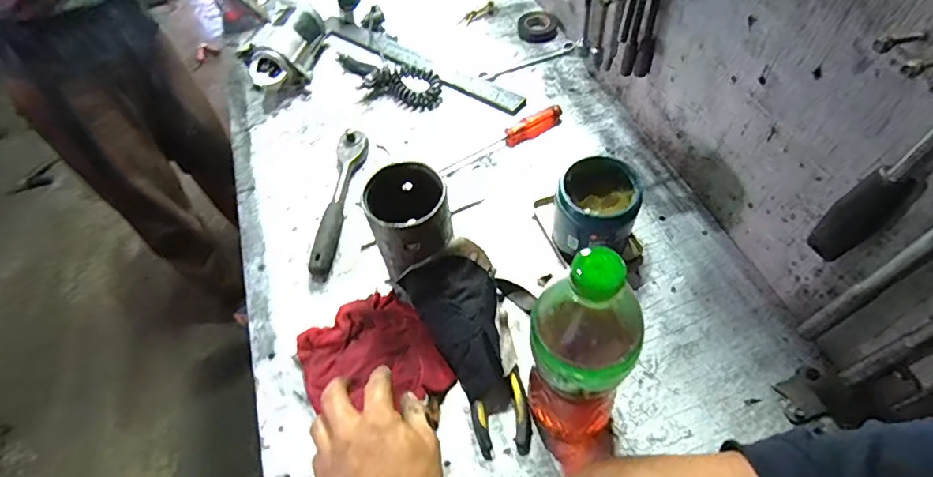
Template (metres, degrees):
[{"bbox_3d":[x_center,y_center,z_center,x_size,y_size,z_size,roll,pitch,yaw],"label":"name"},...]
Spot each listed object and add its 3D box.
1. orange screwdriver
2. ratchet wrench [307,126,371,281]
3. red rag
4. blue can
[{"bbox_3d":[0.055,-0.141,0.706,0.197,0.027,0.028,-27,59,-13],"label":"orange screwdriver"},{"bbox_3d":[-0.175,-0.054,0.668,0.039,0.031,0.236,4,57,6],"label":"ratchet wrench"},{"bbox_3d":[-0.106,0.127,0.528,0.139,0.033,0.136,-28,60,-14],"label":"red rag"},{"bbox_3d":[0.150,-0.028,0.571,0.085,0.106,0.093,-2,57,3],"label":"blue can"}]

